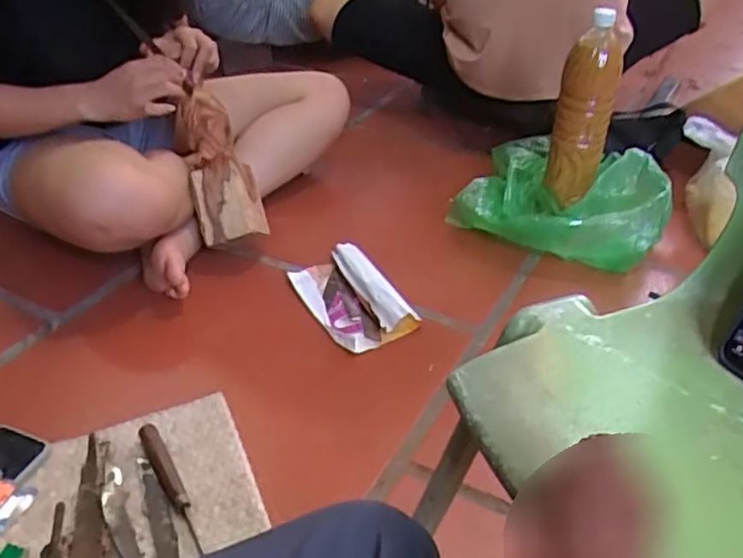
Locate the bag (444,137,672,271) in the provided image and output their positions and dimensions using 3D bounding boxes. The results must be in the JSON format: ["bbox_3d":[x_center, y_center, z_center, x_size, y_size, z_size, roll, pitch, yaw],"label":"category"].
[{"bbox_3d":[0.307,-0.151,1.079,0.305,0.118,0.264,14,38,19],"label":"bag"}]

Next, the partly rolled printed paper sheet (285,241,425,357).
[{"bbox_3d":[-0.031,0.020,0.929,0.112,0.026,0.202,-17,39,-22],"label":"partly rolled printed paper sheet"}]

